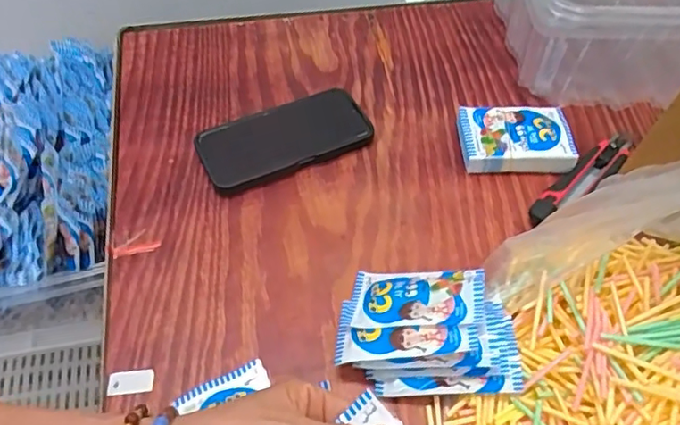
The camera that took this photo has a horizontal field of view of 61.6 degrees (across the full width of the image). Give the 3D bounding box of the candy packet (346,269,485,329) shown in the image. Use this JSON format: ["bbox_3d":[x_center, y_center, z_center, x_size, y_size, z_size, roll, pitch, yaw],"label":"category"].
[{"bbox_3d":[0.059,0.067,0.445,0.102,0.009,0.061,-6,35,19],"label":"candy packet"}]

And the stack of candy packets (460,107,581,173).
[{"bbox_3d":[0.174,-0.072,0.568,0.106,0.026,0.072,1,53,-2],"label":"stack of candy packets"}]

